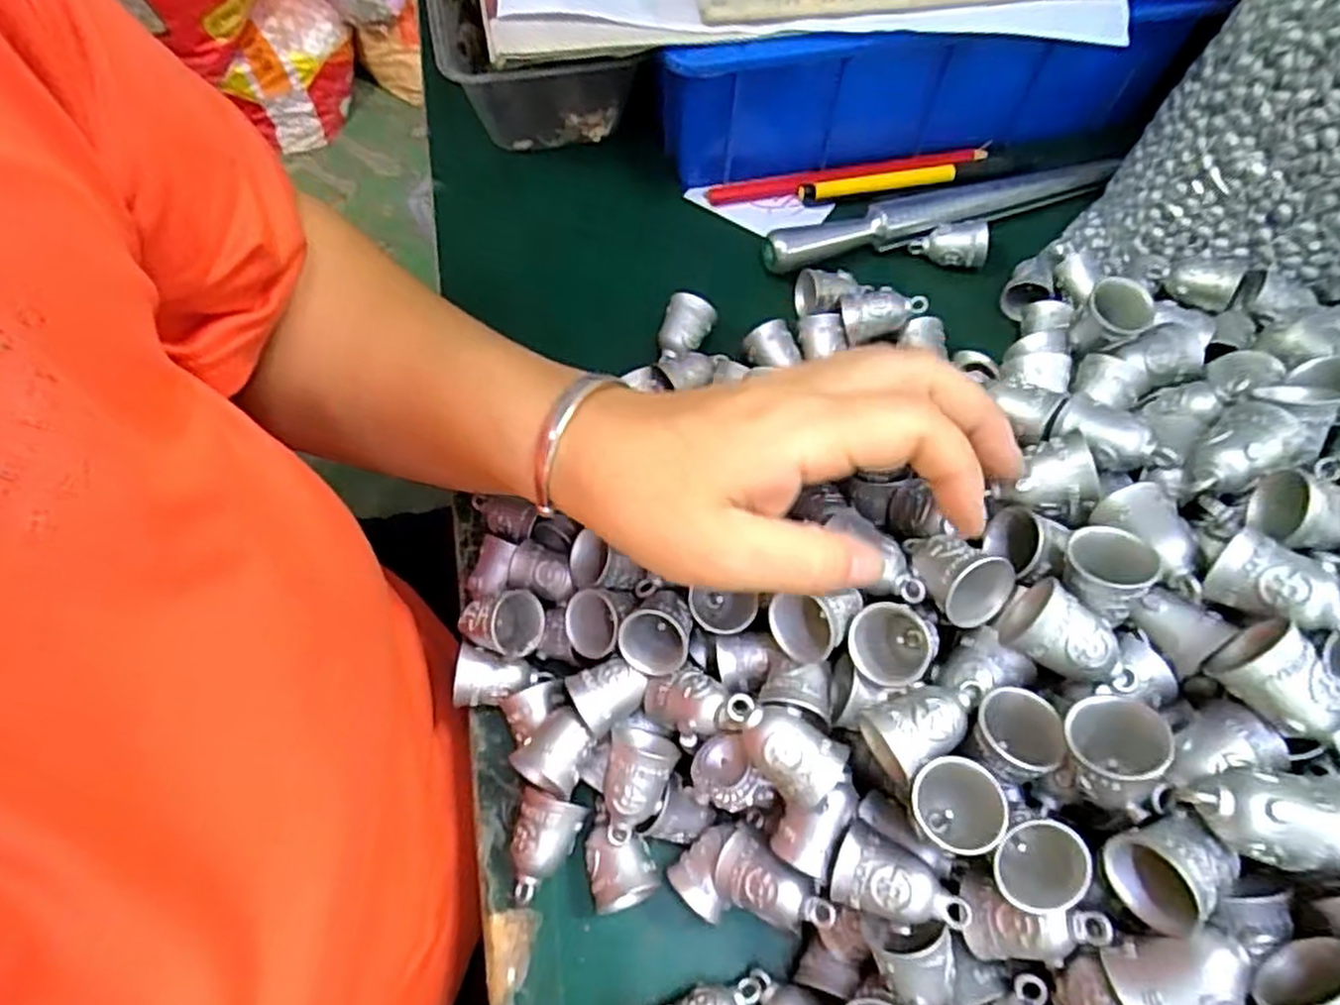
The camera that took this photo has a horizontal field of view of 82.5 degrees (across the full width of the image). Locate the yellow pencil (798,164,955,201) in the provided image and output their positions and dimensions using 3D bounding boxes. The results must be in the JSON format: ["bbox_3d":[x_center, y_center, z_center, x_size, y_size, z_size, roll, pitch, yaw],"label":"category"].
[{"bbox_3d":[0.115,-0.176,0.419,0.087,0.005,0.009,-10,65,-4],"label":"yellow pencil"}]

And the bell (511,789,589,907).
[{"bbox_3d":[-0.046,0.124,0.273,0.021,0.023,0.035,17,67,9],"label":"bell"}]

